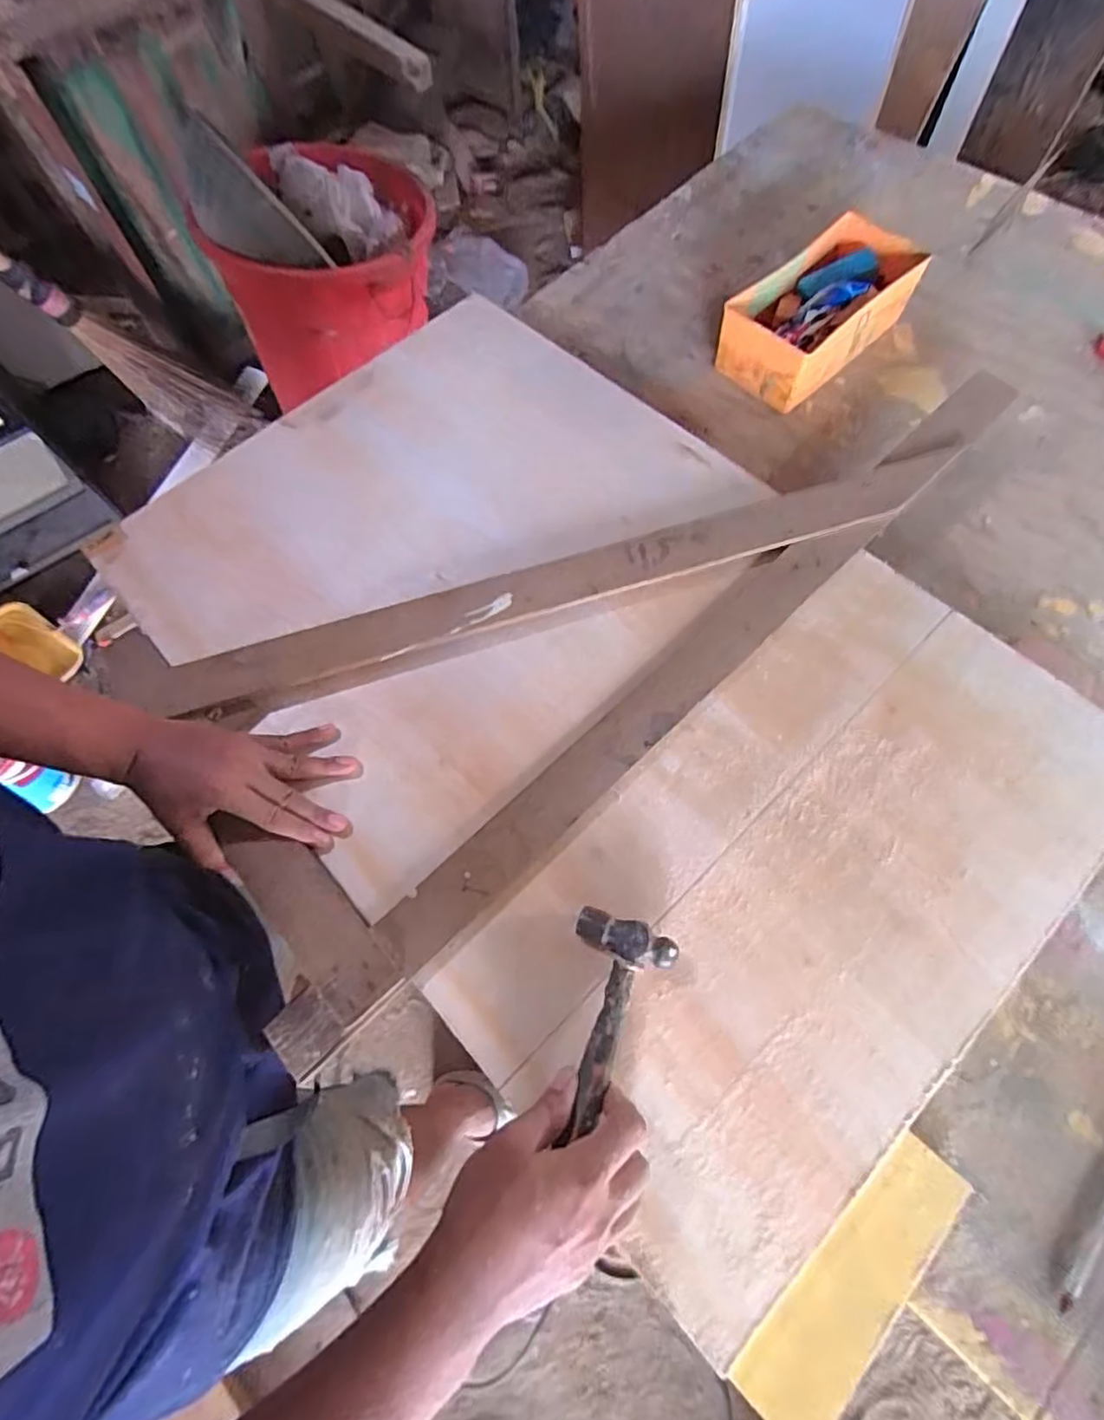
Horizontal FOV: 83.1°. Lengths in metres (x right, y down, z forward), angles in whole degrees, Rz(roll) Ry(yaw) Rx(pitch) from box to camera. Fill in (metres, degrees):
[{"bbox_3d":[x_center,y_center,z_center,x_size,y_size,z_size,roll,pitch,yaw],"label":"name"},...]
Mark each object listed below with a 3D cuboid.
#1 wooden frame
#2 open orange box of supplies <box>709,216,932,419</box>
[{"bbox_3d":[0.027,-0.092,0.614,0.796,0.029,0.389,-34,67,-13],"label":"wooden frame"},{"bbox_3d":[0.322,-0.476,0.755,0.243,0.081,0.123,-40,70,-13],"label":"open orange box of supplies"}]

